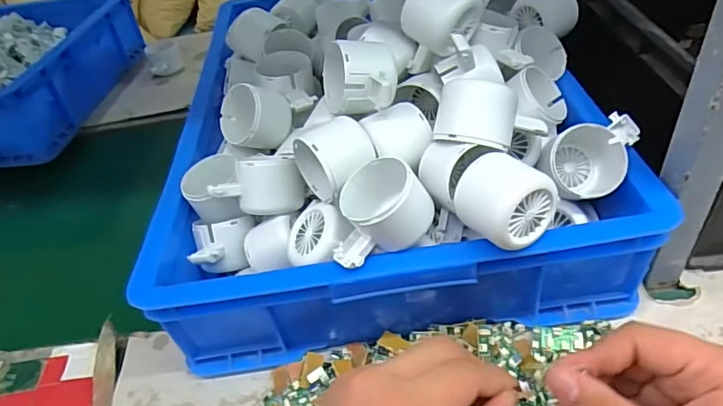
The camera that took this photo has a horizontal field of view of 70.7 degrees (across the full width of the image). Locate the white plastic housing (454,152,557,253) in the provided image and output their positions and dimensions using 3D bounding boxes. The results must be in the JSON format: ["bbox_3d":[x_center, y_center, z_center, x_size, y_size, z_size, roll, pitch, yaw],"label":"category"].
[{"bbox_3d":[0.097,-0.001,0.354,0.060,0.042,0.055,30,55,35],"label":"white plastic housing"}]

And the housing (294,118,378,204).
[{"bbox_3d":[-0.018,-0.033,0.403,0.051,0.057,0.062,-27,45,-19],"label":"housing"}]

